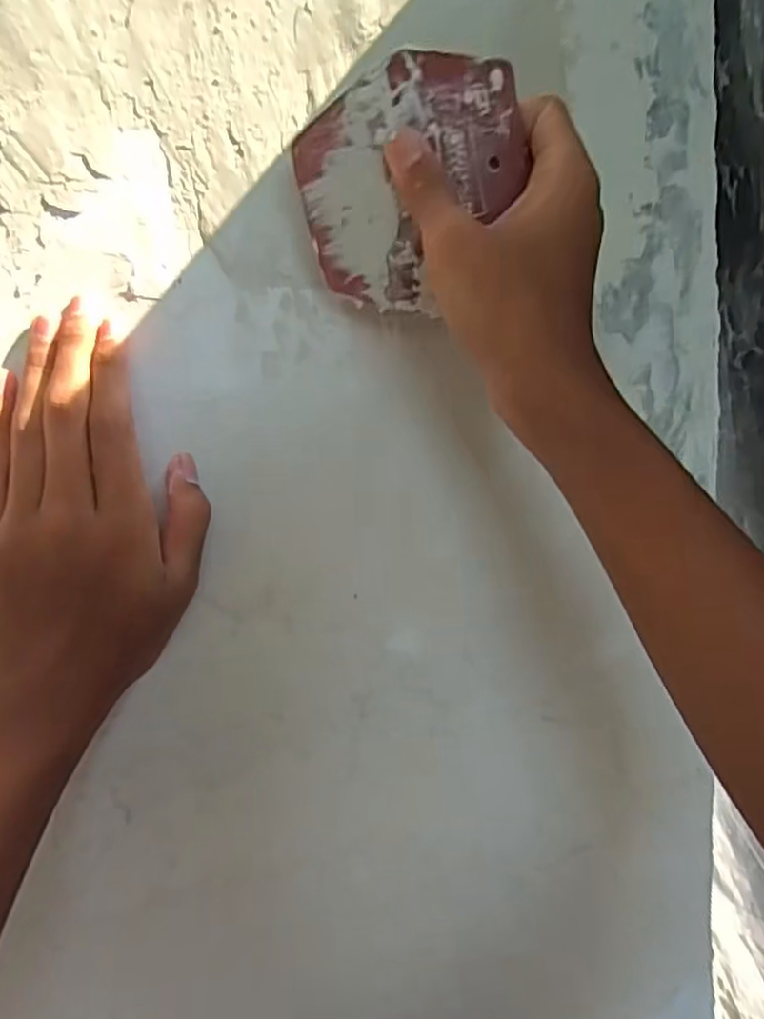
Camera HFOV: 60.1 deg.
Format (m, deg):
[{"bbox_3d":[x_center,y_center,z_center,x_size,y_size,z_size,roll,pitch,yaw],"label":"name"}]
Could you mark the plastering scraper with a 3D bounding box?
[{"bbox_3d":[0.011,-0.136,0.281,0.091,0.097,0.004,6,25,0],"label":"plastering scraper"}]

